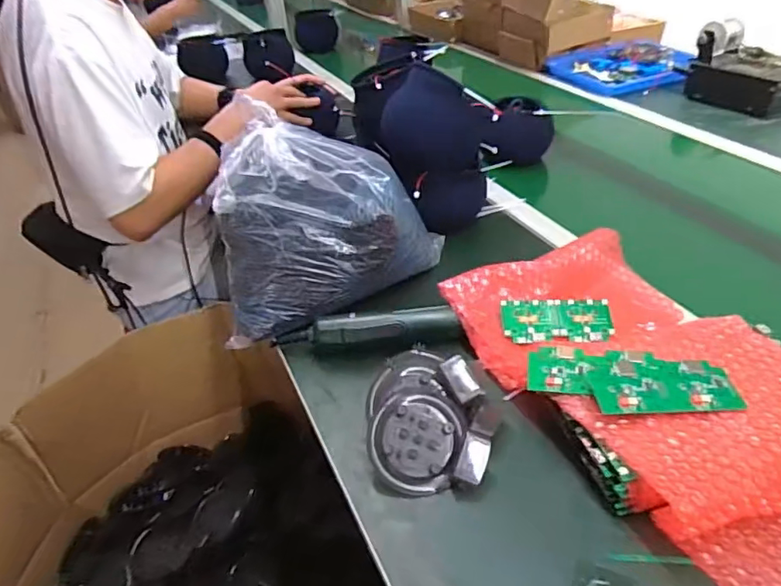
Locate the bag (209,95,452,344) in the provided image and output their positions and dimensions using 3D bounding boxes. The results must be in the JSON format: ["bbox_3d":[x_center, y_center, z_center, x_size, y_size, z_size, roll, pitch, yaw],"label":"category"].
[{"bbox_3d":[-0.075,-0.080,0.644,0.249,0.177,0.190,0,38,7],"label":"bag"}]

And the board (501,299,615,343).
[{"bbox_3d":[0.179,0.030,0.582,0.115,0.005,0.053,-1,56,1],"label":"board"}]

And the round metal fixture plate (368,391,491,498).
[{"bbox_3d":[0.034,0.132,0.484,0.102,0.036,0.089,13,72,1],"label":"round metal fixture plate"}]

